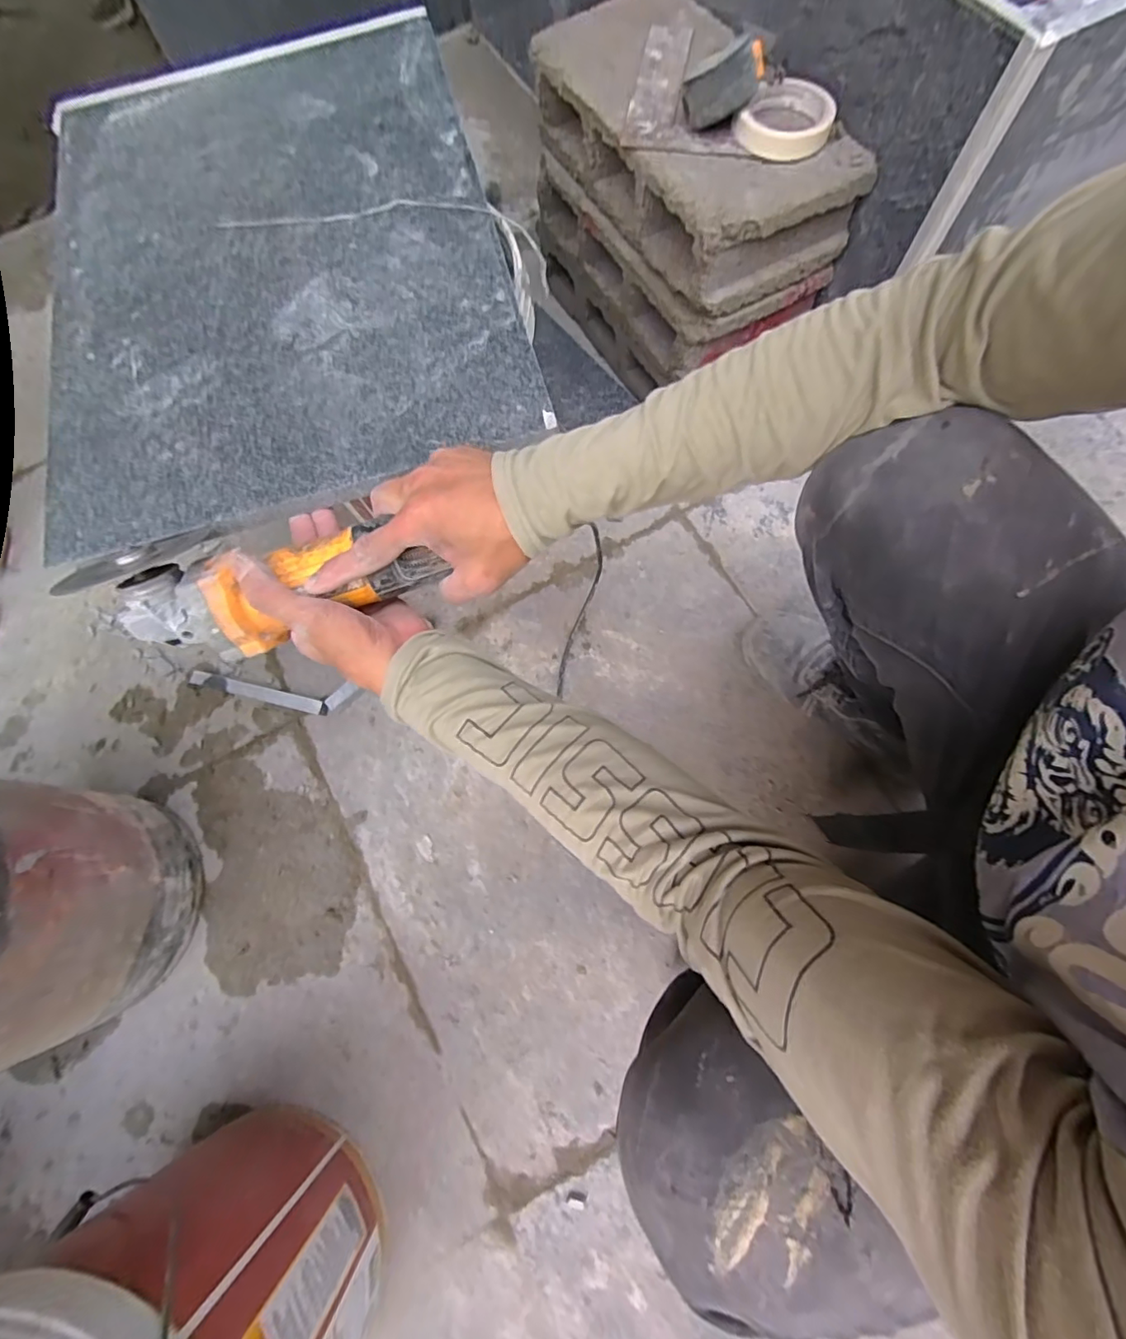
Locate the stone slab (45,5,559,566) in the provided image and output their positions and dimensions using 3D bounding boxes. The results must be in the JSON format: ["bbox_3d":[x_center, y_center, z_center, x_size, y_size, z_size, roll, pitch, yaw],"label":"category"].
[{"bbox_3d":[-0.267,-0.390,0.482,0.388,0.010,0.563,-16,72,-1],"label":"stone slab"}]

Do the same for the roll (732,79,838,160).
[{"bbox_3d":[0.226,-0.555,0.534,0.090,0.020,0.093,-1,74,3],"label":"roll"}]

